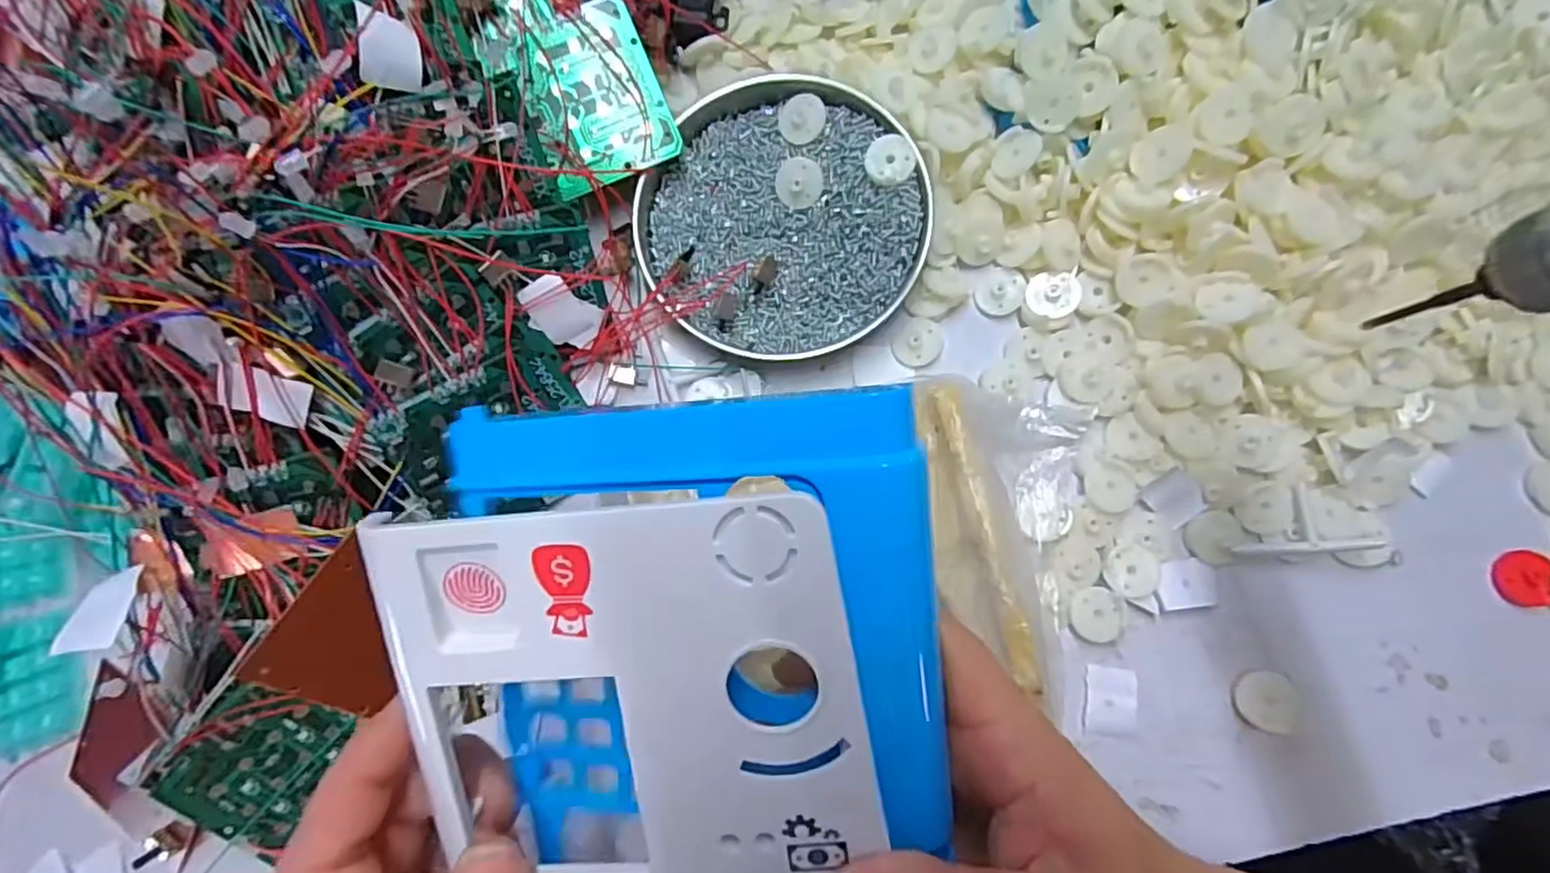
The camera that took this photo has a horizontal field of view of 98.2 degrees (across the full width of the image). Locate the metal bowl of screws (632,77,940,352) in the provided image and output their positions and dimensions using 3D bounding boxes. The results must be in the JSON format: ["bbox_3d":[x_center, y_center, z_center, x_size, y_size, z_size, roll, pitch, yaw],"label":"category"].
[{"bbox_3d":[0.005,-0.105,0.320,0.132,0.023,0.131,-1,82,5],"label":"metal bowl of screws"}]

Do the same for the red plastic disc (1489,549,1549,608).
[{"bbox_3d":[0.316,0.059,0.283,0.021,0.006,0.023,-1,82,5],"label":"red plastic disc"}]

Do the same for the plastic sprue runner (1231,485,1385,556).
[{"bbox_3d":[0.226,0.035,0.285,0.056,0.013,0.029,-3,82,4],"label":"plastic sprue runner"}]

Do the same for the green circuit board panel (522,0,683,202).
[{"bbox_3d":[-0.082,-0.154,0.306,0.059,0.004,0.070,-24,103,-5],"label":"green circuit board panel"}]

